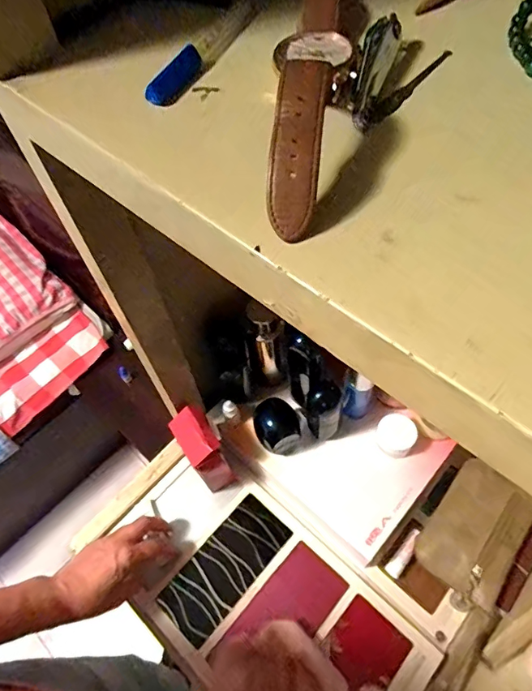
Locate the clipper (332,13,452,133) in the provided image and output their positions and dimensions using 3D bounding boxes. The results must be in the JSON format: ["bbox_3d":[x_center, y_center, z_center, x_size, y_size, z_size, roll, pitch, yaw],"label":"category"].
[{"bbox_3d":[0.053,-0.127,0.217,0.032,0.015,0.075,31,65,21],"label":"clipper"}]

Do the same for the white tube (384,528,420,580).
[{"bbox_3d":[0.178,0.265,0.601,0.019,0.013,0.064,35,66,23],"label":"white tube"}]

